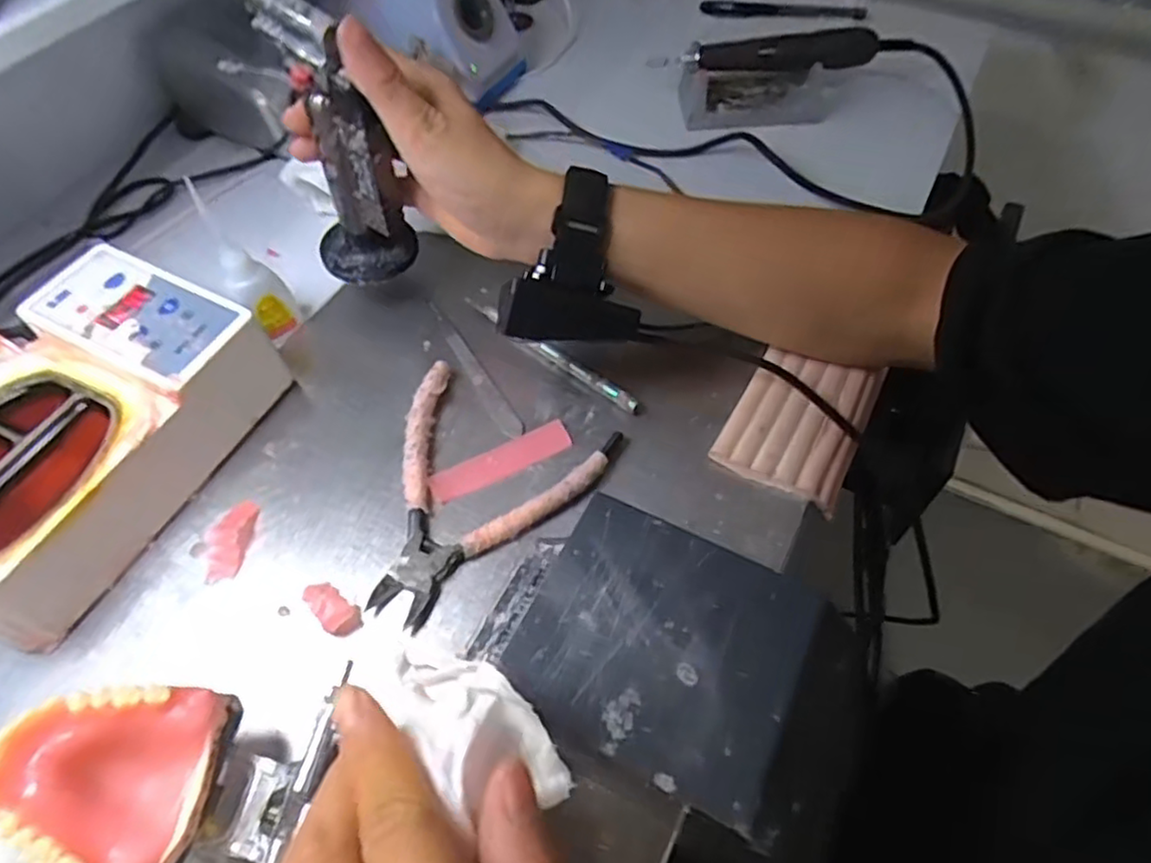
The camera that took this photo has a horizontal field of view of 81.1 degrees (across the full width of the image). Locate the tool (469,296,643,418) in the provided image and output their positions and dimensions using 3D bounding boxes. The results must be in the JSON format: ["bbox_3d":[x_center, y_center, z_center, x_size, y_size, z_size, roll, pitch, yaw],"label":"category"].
[{"bbox_3d":[-0.017,-0.049,0.405,0.135,0.010,0.008,34,64,24],"label":"tool"}]

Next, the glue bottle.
[{"bbox_3d":[-0.189,-0.091,0.391,0.031,0.097,0.035,-30,59,-16],"label":"glue bottle"}]

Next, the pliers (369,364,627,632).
[{"bbox_3d":[-0.059,0.033,0.350,0.115,0.014,0.137,22,59,17],"label":"pliers"}]

